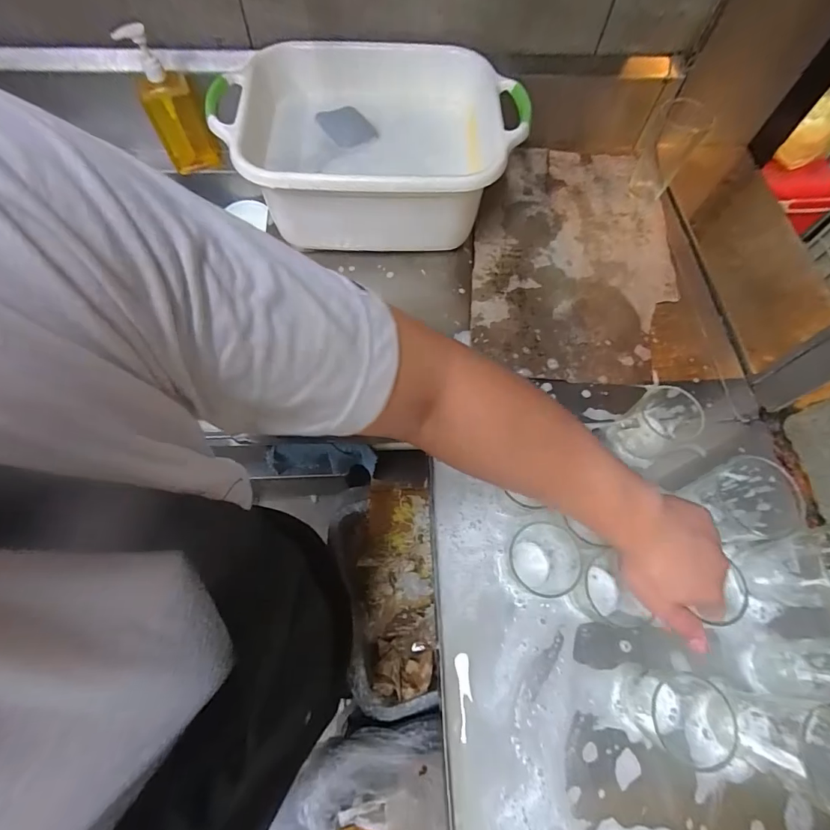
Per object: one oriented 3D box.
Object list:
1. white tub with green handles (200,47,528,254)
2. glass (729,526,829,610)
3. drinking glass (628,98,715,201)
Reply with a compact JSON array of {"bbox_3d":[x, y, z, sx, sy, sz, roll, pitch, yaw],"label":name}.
[{"bbox_3d":[-0.071,-0.444,0.715,0.457,0.160,0.326,1,65,-1],"label":"white tub with green handles"},{"bbox_3d":[0.444,0.174,0.473,0.079,0.126,0.081,-4,66,-4],"label":"glass"},{"bbox_3d":[0.453,-0.476,0.770,0.085,0.143,0.089,28,67,10],"label":"drinking glass"}]

